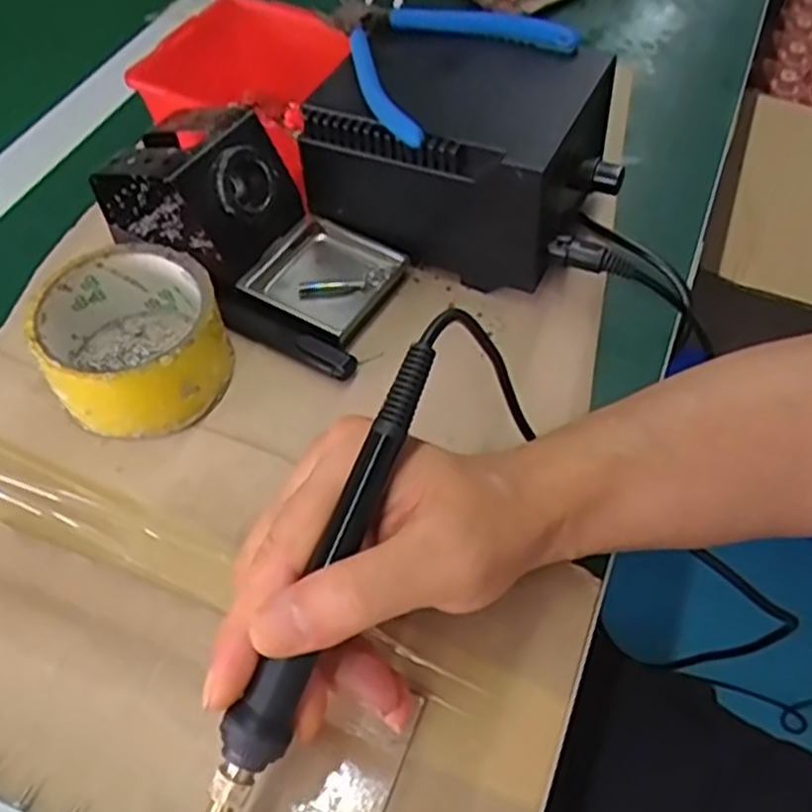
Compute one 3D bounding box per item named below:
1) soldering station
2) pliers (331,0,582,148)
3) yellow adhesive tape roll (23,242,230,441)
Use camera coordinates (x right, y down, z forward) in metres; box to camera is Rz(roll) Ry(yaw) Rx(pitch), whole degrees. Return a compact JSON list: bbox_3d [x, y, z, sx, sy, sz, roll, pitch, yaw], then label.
[{"bbox_3d":[0.035,-0.139,0.437,0.157,0.092,0.110,19,56,15],"label":"soldering station"},{"bbox_3d":[0.005,-0.196,0.427,0.118,0.015,0.130,-37,61,-23],"label":"pliers"},{"bbox_3d":[-0.132,-0.033,0.385,0.083,0.046,0.085,-1,53,1],"label":"yellow adhesive tape roll"}]

